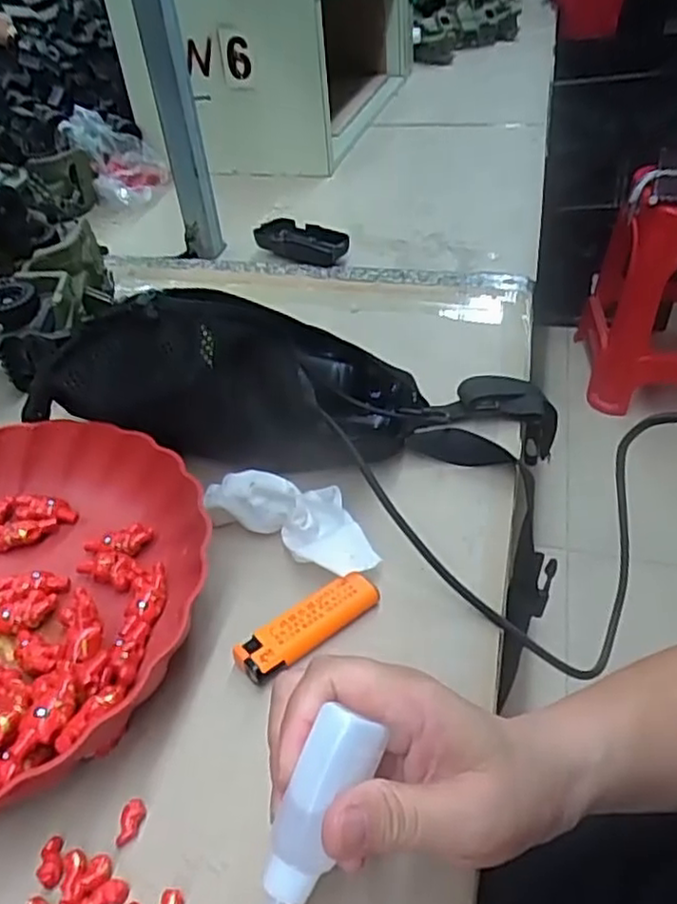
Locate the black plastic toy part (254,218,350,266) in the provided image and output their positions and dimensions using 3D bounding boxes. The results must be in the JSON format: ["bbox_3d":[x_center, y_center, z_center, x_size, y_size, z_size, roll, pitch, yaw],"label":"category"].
[{"bbox_3d":[-0.039,-0.240,0.763,0.115,0.025,0.049,26,49,32],"label":"black plastic toy part"}]

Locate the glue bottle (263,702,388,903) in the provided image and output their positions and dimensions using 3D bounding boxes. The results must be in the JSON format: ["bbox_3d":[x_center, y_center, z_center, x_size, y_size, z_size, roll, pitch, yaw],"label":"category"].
[{"bbox_3d":[-0.012,0.128,0.221,0.022,0.019,0.090,20,86,22],"label":"glue bottle"}]

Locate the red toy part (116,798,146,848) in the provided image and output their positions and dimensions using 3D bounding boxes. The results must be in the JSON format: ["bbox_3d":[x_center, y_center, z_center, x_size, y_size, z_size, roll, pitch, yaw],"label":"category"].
[{"bbox_3d":[-0.089,0.158,0.288,0.009,0.005,0.019,10,42,12],"label":"red toy part"}]

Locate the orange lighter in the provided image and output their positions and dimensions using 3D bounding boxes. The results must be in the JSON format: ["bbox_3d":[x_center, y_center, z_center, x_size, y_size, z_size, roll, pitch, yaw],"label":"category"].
[{"bbox_3d":[-0.015,0.091,0.352,0.081,0.015,0.024,-28,48,-28],"label":"orange lighter"}]

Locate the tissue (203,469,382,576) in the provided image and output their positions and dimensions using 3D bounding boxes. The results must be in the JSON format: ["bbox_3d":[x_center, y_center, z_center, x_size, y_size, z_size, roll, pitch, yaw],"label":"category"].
[{"bbox_3d":[-0.031,0.036,0.397,0.118,0.034,0.038,16,45,24],"label":"tissue"}]

